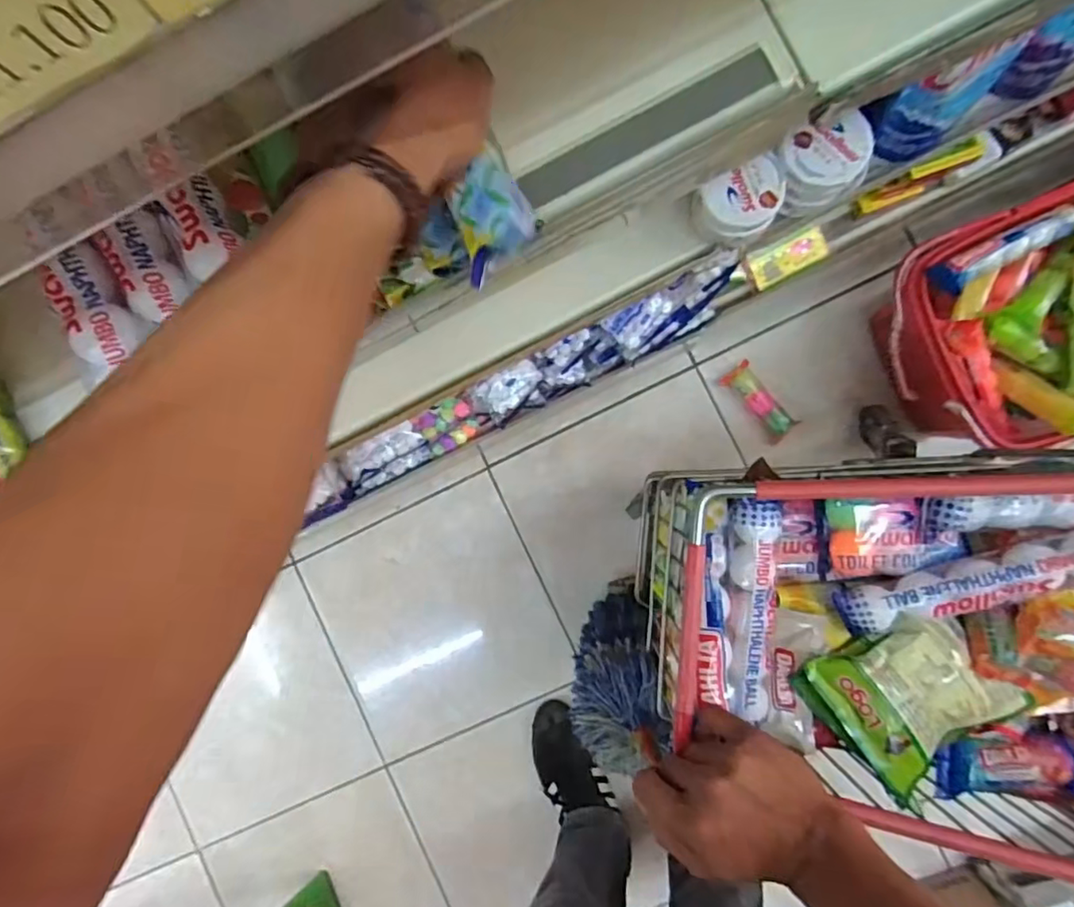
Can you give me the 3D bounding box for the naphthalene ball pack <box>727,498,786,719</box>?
[{"bbox_3d":[0.176,0.127,0.471,0.039,0.030,0.177,1,89,5],"label":"naphthalene ball pack"}]

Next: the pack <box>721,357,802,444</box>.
[{"bbox_3d":[0.363,-0.083,0.947,0.050,0.027,0.136,-38,86,3],"label":"pack"}]

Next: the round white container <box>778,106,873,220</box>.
[{"bbox_3d":[0.277,-0.282,0.567,0.084,0.049,0.074,-15,88,5],"label":"round white container"}]

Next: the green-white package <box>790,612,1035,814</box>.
[{"bbox_3d":[0.300,0.194,0.467,0.130,0.030,0.126,-42,86,3],"label":"green-white package"}]

